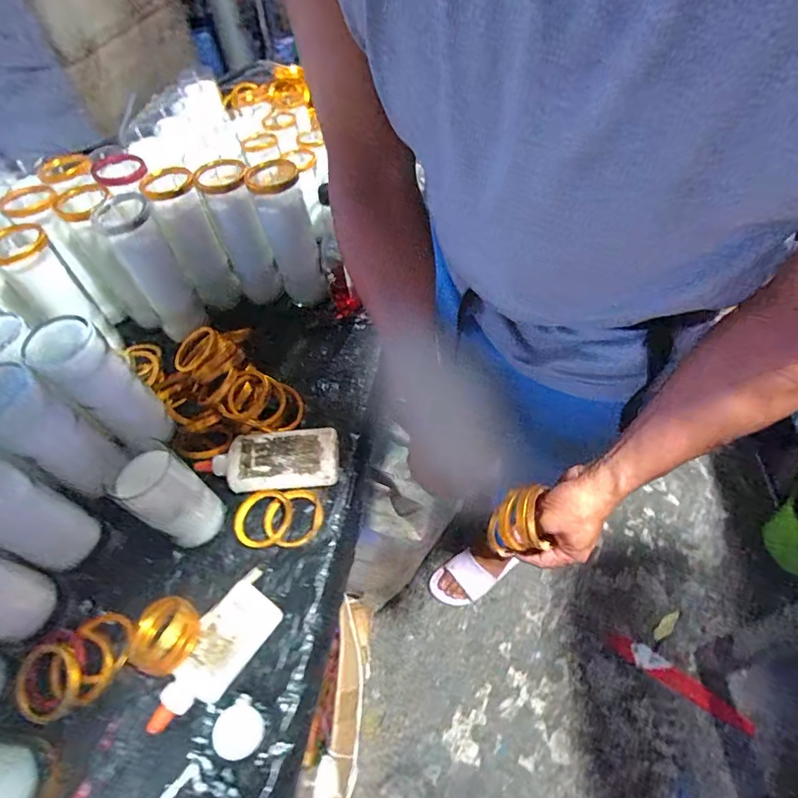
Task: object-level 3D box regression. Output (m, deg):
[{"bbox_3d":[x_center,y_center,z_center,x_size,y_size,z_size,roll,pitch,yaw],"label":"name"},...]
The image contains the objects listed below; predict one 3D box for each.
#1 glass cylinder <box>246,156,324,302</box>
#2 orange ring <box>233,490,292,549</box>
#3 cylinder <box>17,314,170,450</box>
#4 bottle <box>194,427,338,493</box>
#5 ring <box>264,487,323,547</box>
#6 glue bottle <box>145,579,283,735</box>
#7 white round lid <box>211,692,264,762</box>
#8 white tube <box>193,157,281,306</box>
[{"bbox_3d":[-0.160,-0.233,0.701,0.069,0.209,0.076,-22,55,-11],"label":"glass cylinder"},{"bbox_3d":[-0.160,0.139,0.544,0.069,0.011,0.065,-2,54,3],"label":"orange ring"},{"bbox_3d":[-0.331,-0.001,0.546,0.059,0.202,0.069,37,65,27],"label":"cylinder"},{"bbox_3d":[-0.159,0.079,0.580,0.165,0.031,0.077,-4,53,2],"label":"bottle"},{"bbox_3d":[-0.123,0.139,0.544,0.066,0.013,0.065,-2,54,3],"label":"ring"},{"bbox_3d":[-0.183,0.253,0.457,0.062,0.029,0.138,27,60,22],"label":"glue bottle"},{"bbox_3d":[-0.147,0.304,0.427,0.043,0.009,0.043,-2,54,3],"label":"white round lid"},{"bbox_3d":[-0.233,-0.243,0.718,0.075,0.215,0.069,-23,55,-12],"label":"white tube"}]

